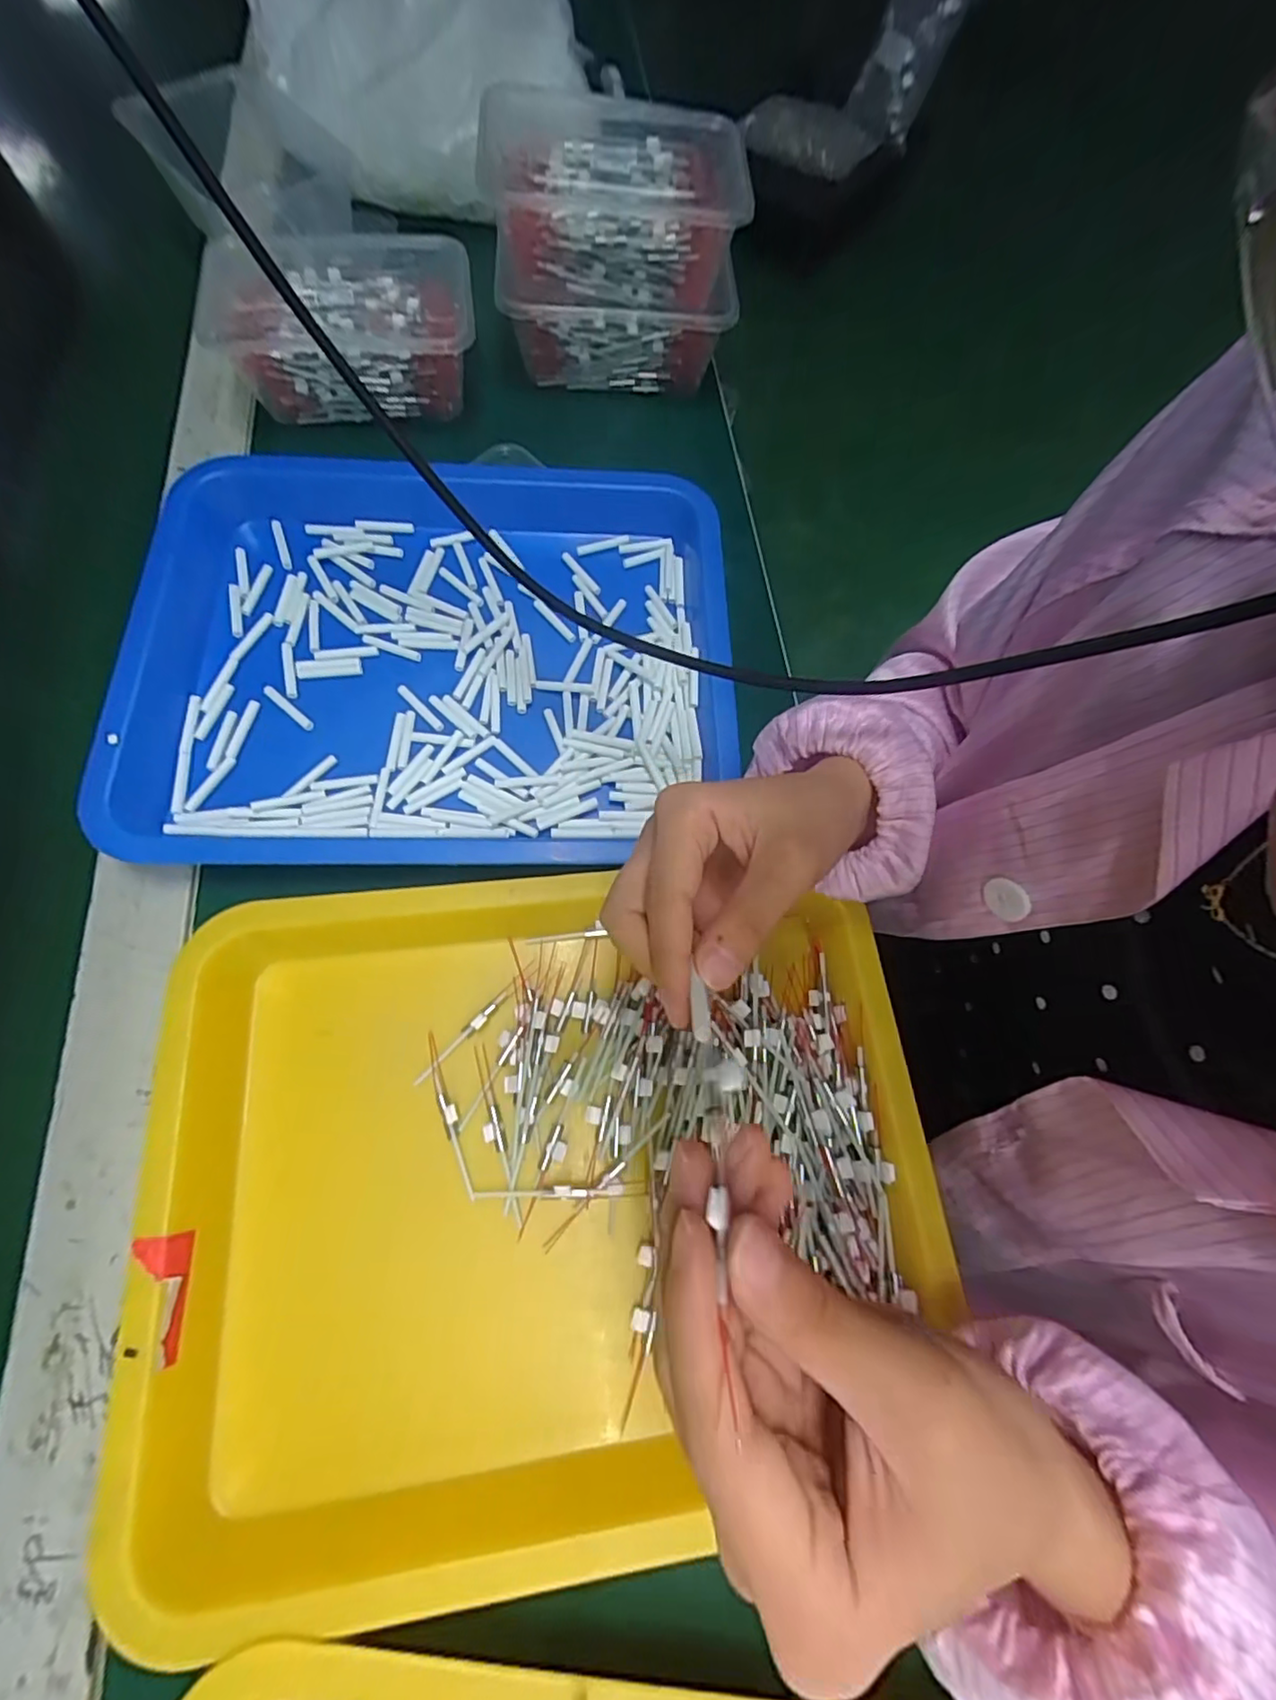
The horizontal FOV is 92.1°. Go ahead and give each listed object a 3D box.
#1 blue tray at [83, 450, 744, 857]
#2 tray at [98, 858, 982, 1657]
[{"bbox_3d":[-0.116,-0.114,0.357,0.345,0.032,0.256,-1,71,-3],"label":"blue tray"},{"bbox_3d":[-0.034,0.139,0.272,0.325,0.032,0.257,-5,71,-5],"label":"tray"}]

